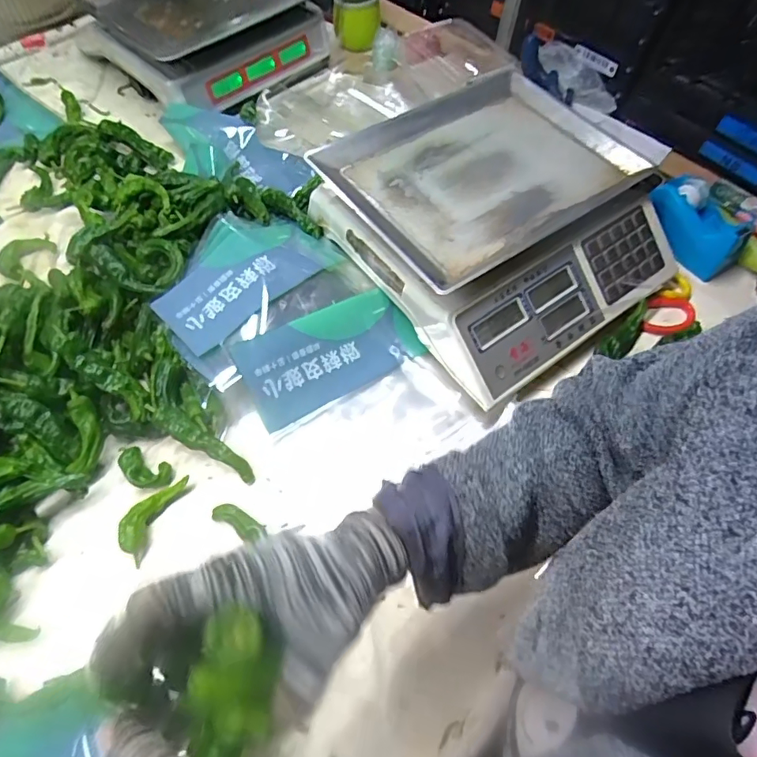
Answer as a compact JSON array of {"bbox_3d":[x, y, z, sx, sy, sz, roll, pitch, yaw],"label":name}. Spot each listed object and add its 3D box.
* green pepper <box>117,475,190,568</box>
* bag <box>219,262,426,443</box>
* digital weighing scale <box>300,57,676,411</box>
[{"bbox_3d":[-0.222,0.131,0.494,0.028,0.025,0.088,19,60,7],"label":"green pepper"},{"bbox_3d":[-0.065,-0.042,0.583,0.208,0.038,0.138,-30,89,-29],"label":"bag"},{"bbox_3d":[0.151,-0.199,0.636,0.344,0.112,0.354,-34,67,-21],"label":"digital weighing scale"}]

